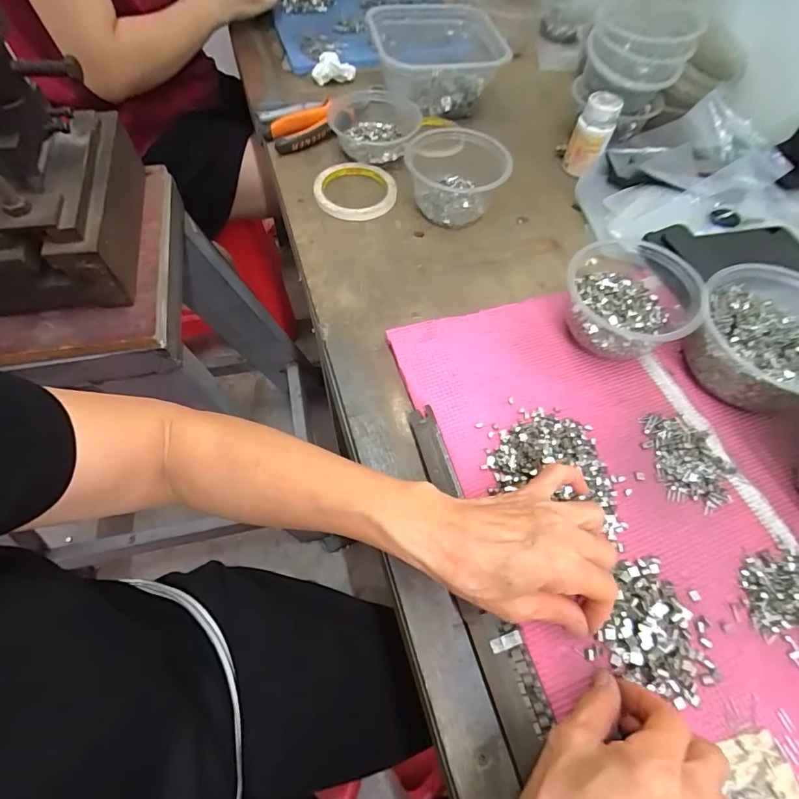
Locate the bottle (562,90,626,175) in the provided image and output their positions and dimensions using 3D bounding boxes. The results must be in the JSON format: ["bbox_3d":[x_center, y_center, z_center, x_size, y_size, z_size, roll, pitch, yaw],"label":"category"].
[{"bbox_3d":[0.236,-0.326,0.542,0.045,0.075,0.043,19,62,10],"label":"bottle"}]

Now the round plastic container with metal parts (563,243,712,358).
[{"bbox_3d":[0.207,-0.088,0.406,0.109,0.072,0.094,35,66,17],"label":"round plastic container with metal parts"}]

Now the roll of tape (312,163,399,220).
[{"bbox_3d":[-0.053,-0.253,0.532,0.096,0.014,0.093,0,61,-1],"label":"roll of tape"}]

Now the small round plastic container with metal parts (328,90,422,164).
[{"bbox_3d":[-0.036,-0.351,0.568,0.117,0.043,0.108,0,61,-1],"label":"small round plastic container with metal parts"}]

